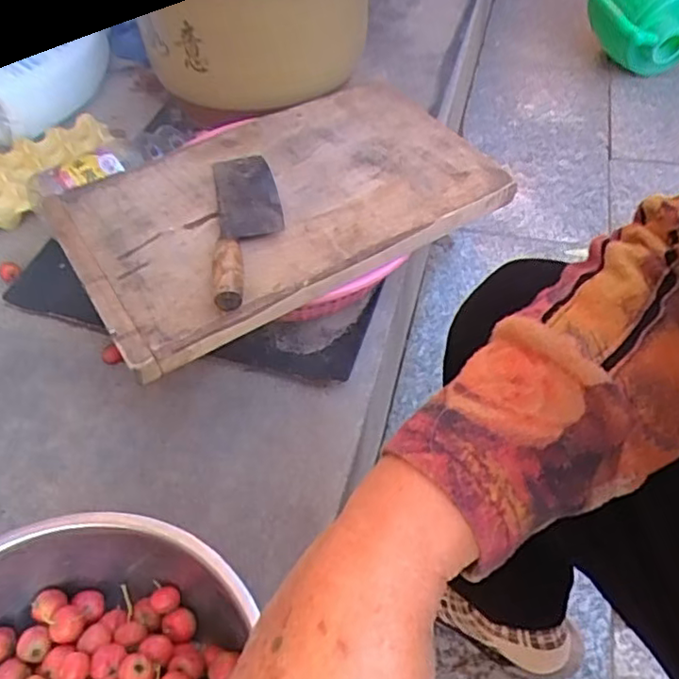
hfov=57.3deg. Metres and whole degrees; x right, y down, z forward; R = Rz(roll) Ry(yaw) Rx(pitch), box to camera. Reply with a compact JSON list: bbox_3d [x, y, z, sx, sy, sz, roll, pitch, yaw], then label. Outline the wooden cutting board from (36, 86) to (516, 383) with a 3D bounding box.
[{"bbox_3d":[-0.060,-0.155,0.666,0.447,0.034,0.261,-28,54,-18],"label":"wooden cutting board"}]

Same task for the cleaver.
[{"bbox_3d":[-0.090,-0.119,0.608,0.065,0.030,0.213,-8,50,-2],"label":"cleaver"}]

